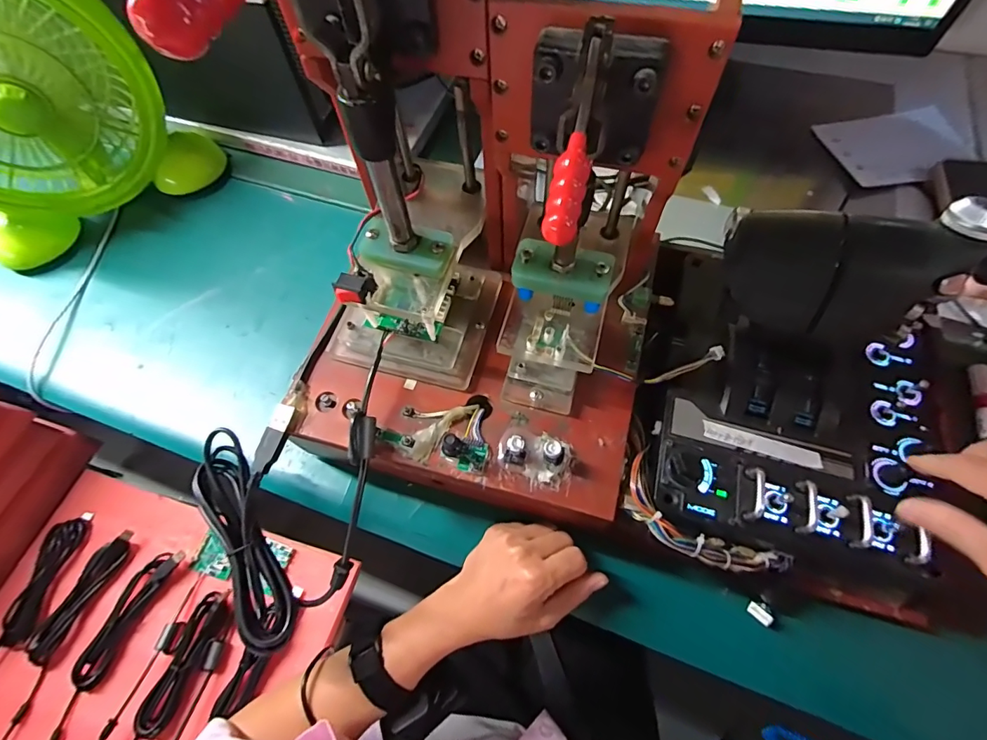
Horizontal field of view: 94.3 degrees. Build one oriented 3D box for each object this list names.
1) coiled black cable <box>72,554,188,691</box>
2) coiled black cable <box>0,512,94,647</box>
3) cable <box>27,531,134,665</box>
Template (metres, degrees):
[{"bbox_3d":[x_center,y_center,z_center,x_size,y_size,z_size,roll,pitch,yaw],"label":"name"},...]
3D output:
[{"bbox_3d":[-0.454,0.300,0.563,0.034,0.020,0.163,22,67,13],"label":"coiled black cable"},{"bbox_3d":[-0.571,0.262,0.586,0.037,0.025,0.154,3,64,4],"label":"coiled black cable"},{"bbox_3d":[-0.521,0.280,0.579,0.036,0.018,0.158,18,66,11],"label":"cable"}]

